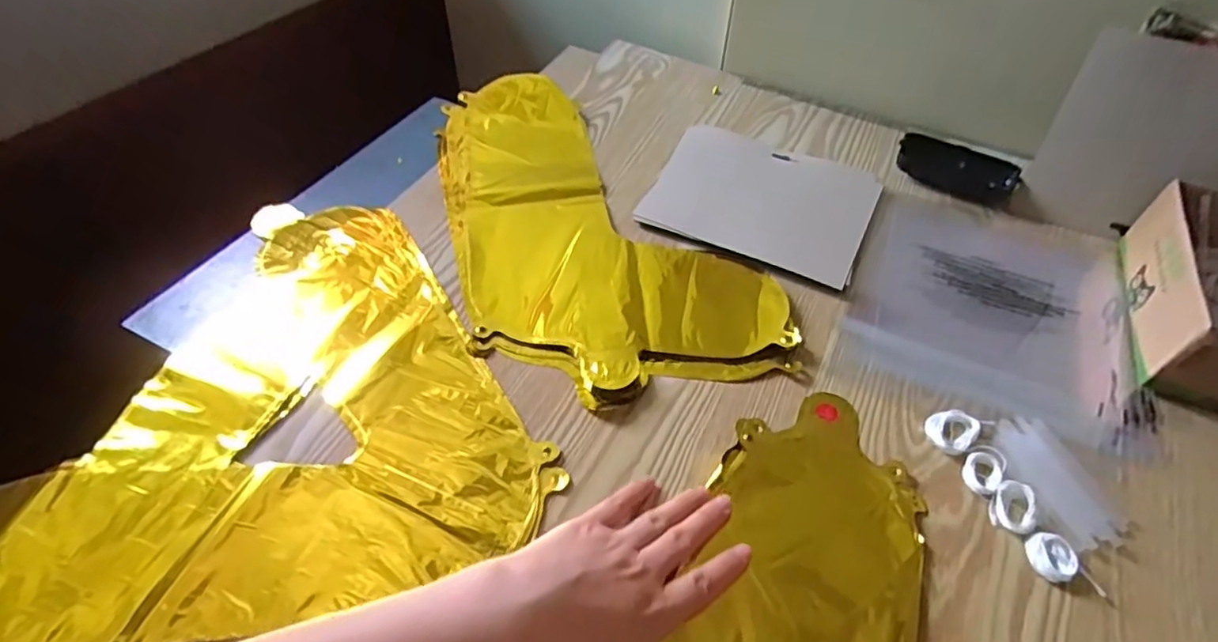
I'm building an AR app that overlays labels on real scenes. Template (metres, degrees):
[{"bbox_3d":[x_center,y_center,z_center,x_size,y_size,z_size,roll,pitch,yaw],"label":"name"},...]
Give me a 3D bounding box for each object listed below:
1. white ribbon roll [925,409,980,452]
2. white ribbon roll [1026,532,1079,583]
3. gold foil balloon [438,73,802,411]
[{"bbox_3d":[0.236,0.074,0.432,0.036,0.006,0.030,-30,56,-25],"label":"white ribbon roll"},{"bbox_3d":[0.264,0.141,0.375,0.025,0.007,0.030,30,54,21],"label":"white ribbon roll"},{"bbox_3d":[-0.028,-0.106,0.572,0.232,0.015,0.418,-13,51,-13],"label":"gold foil balloon"}]

